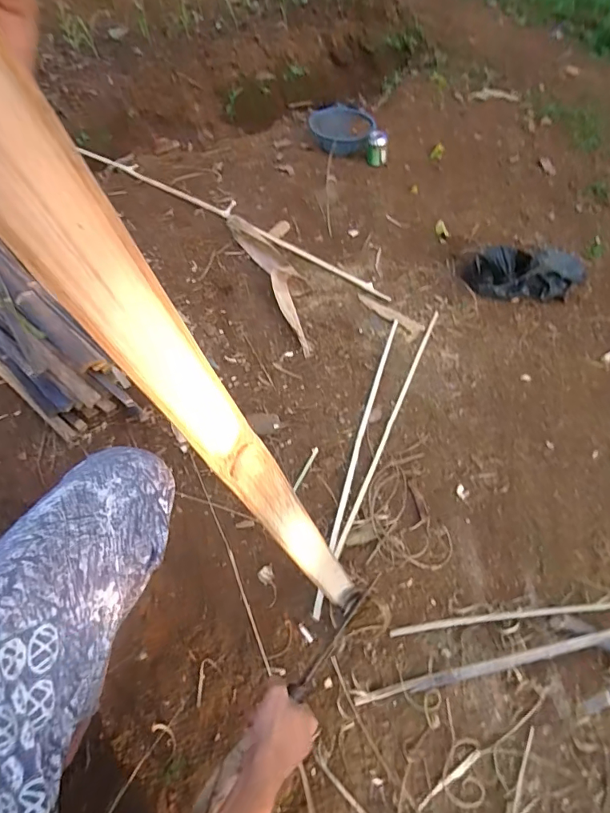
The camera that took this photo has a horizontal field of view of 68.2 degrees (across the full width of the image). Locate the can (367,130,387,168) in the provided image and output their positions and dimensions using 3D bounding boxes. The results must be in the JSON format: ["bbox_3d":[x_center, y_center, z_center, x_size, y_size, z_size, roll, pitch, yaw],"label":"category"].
[{"bbox_3d":[0.246,-0.873,1.532,0.073,0.091,0.068,9,55,2],"label":"can"}]

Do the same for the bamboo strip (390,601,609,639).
[{"bbox_3d":[0.503,0.350,0.776,0.721,0.016,0.025,-2,56,-6],"label":"bamboo strip"}]

